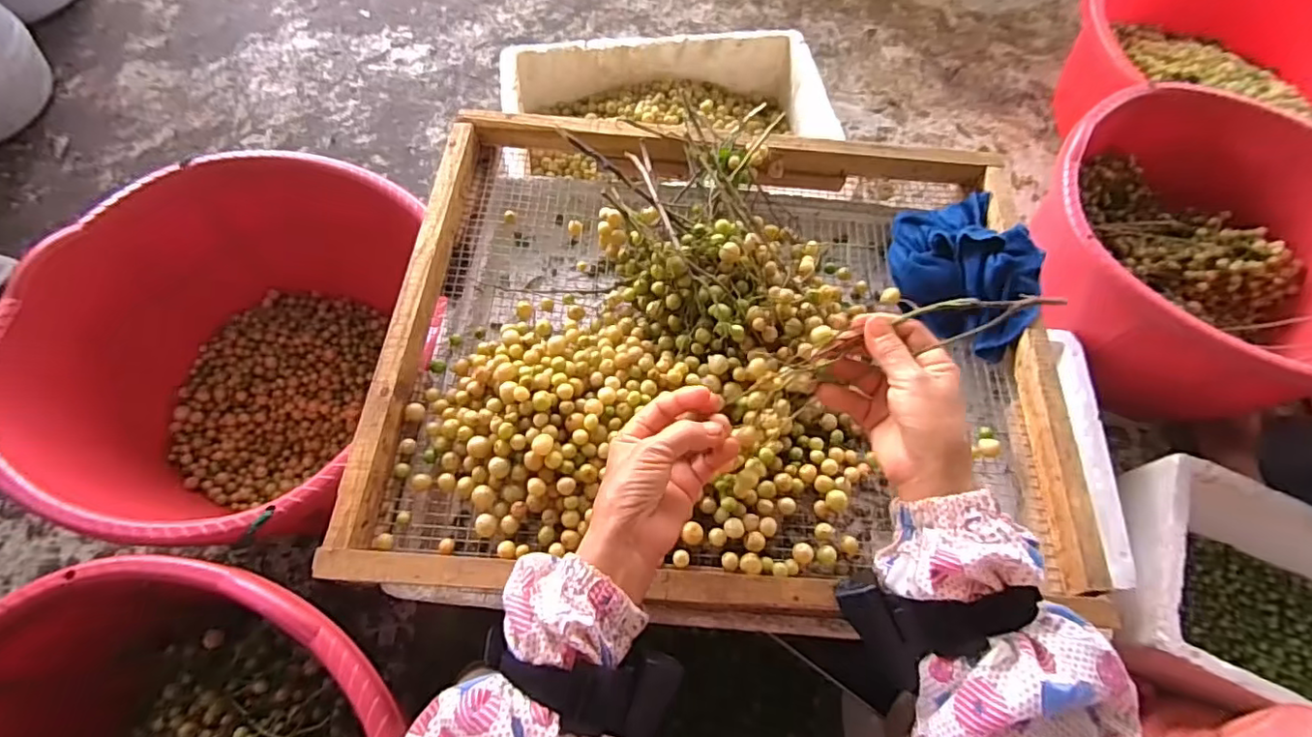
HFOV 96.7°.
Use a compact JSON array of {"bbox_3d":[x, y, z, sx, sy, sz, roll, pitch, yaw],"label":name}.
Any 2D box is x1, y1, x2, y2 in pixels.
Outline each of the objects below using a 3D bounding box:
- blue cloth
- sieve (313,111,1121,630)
[{"bbox_3d":[0.295,-0.095,0.561,0.118,0.050,0.164,-8,64,-6],"label":"blue cloth"},{"bbox_3d":[0.058,-0.027,0.533,0.560,0.101,0.454,4,64,0],"label":"sieve"}]

